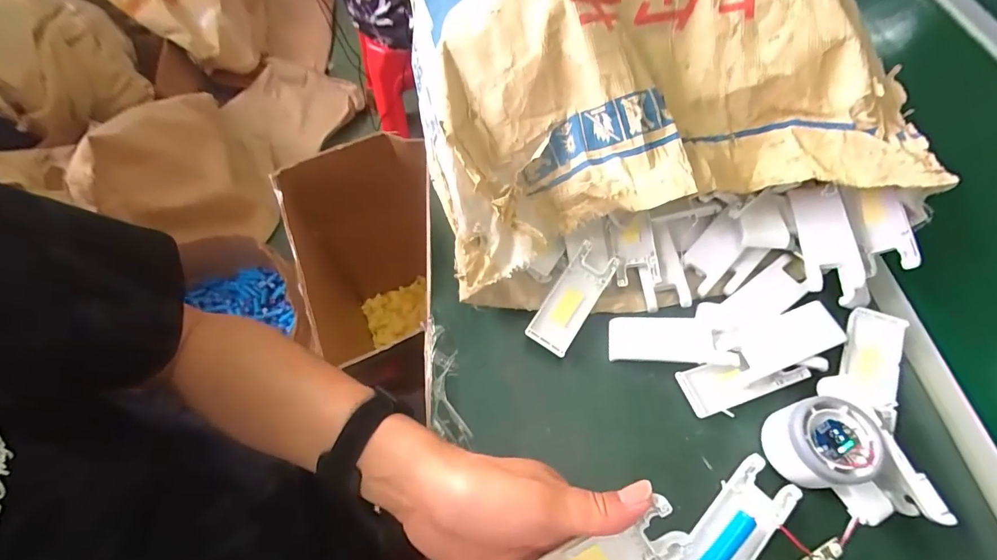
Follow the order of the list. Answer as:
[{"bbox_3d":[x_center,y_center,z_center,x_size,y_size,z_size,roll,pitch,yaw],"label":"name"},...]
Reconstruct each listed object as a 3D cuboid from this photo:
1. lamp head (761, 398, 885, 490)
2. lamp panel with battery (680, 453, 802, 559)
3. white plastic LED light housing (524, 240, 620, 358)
[{"bbox_3d":[0.231,0.118,0.312,0.060,0.045,0.056,-5,62,0],"label":"lamp head"},{"bbox_3d":[0.171,0.179,0.309,0.043,0.014,0.104,40,70,21],"label":"lamp panel with battery"},{"bbox_3d":[0.067,0.017,0.390,0.040,0.014,0.102,34,75,6],"label":"white plastic LED light housing"}]

